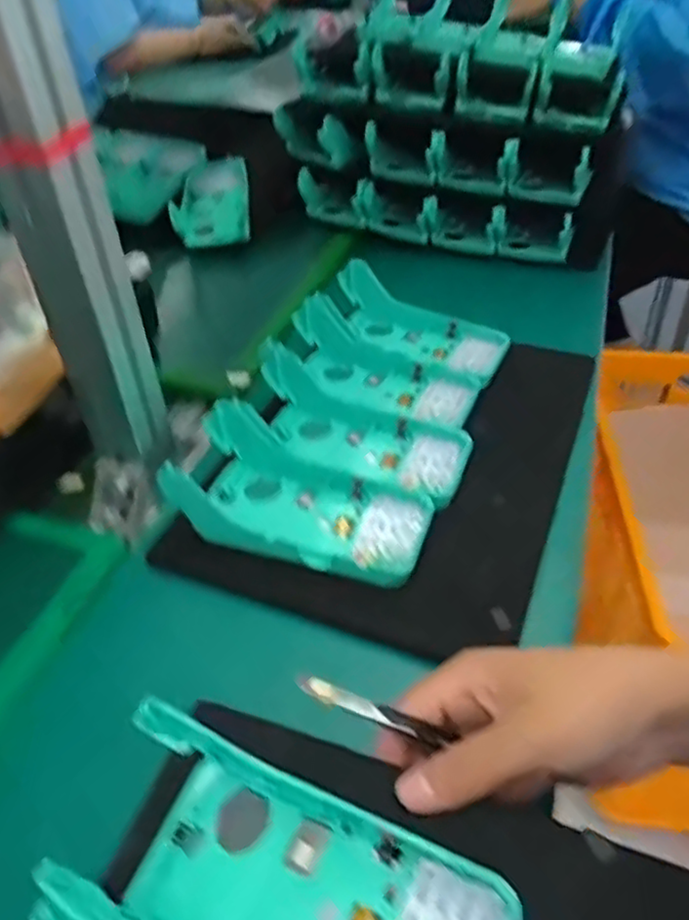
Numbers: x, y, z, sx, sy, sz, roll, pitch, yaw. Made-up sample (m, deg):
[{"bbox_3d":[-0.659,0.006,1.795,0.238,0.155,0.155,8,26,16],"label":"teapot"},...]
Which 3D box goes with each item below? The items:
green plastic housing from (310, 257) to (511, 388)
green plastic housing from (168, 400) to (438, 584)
[{"bbox_3d":[0.063,-0.129,0.647,0.187,0.064,0.094,20,47,25],"label":"green plastic housing"},{"bbox_3d":[-0.029,0.022,0.468,0.170,0.060,0.097,11,44,16],"label":"green plastic housing"}]

